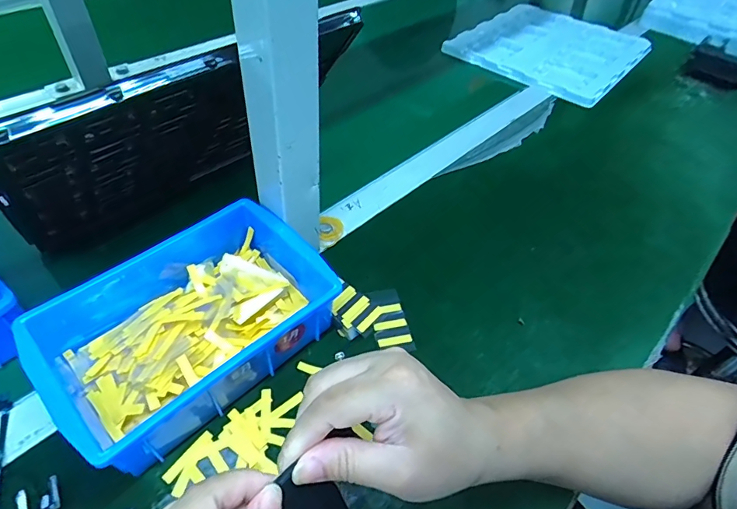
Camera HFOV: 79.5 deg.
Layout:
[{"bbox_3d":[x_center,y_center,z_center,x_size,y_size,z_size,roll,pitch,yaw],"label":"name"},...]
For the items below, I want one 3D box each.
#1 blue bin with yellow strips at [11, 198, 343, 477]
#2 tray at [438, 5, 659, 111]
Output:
[{"bbox_3d":[-0.144,0.049,0.355,0.202,0.066,0.150,-35,59,-30],"label":"blue bin with yellow strips"},{"bbox_3d":[0.330,-0.377,0.790,0.268,0.029,0.334,35,55,24],"label":"tray"}]

